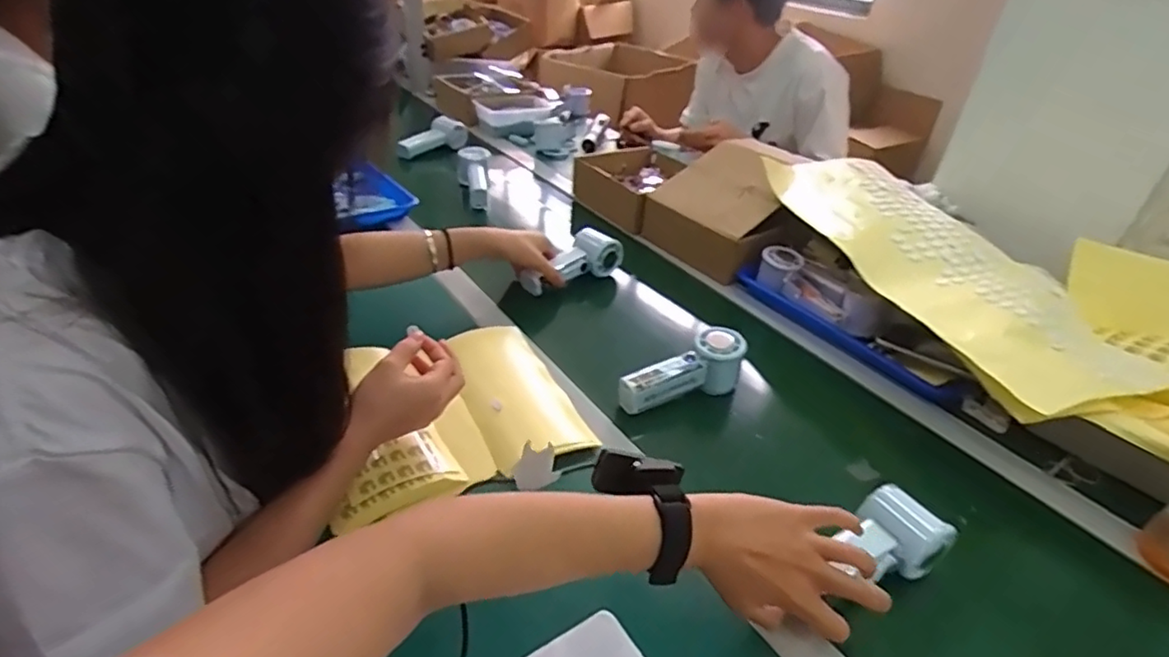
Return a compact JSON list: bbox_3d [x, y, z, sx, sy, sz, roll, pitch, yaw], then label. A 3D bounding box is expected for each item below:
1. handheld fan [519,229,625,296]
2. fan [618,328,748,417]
[{"bbox_3d":[-0.024,-0.096,0.906,0.155,0.058,0.068,-28,44,-17],"label":"handheld fan"},{"bbox_3d":[0.109,0.048,0.689,0.157,0.060,0.053,-15,39,-28],"label":"fan"}]

